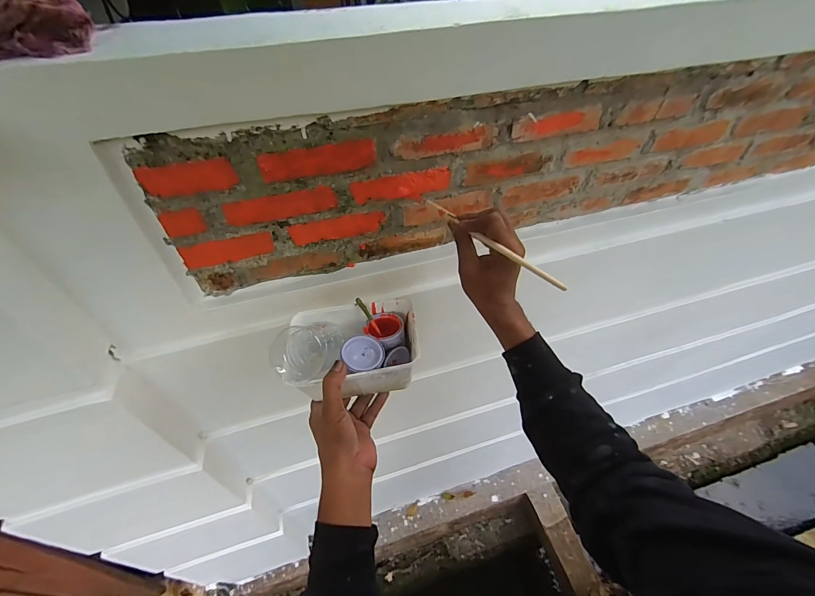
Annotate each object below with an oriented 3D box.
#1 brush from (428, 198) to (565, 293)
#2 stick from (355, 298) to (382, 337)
[{"bbox_3d":[0.090,-0.073,0.433,0.007,0.011,0.247,-23,43,-19],"label":"brush"},{"bbox_3d":[-0.055,0.027,0.515,0.008,0.009,0.063,-33,88,-26],"label":"stick"}]

